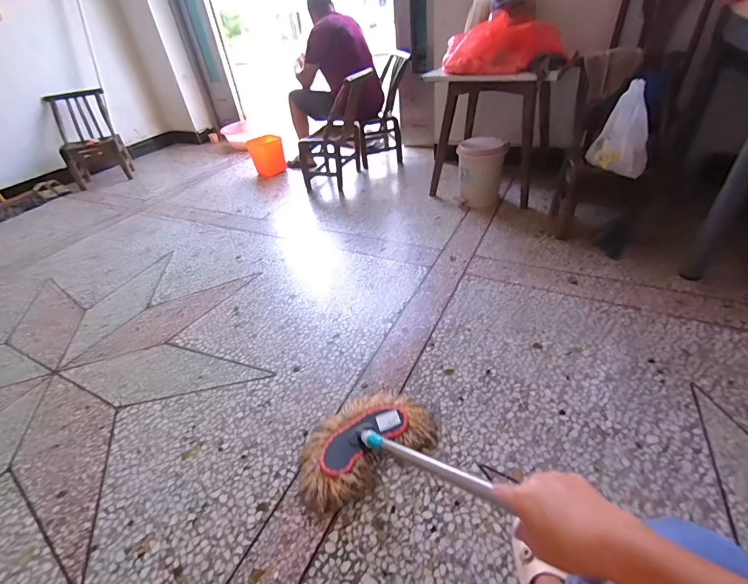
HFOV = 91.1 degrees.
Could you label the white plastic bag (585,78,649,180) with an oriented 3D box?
[{"bbox_3d":[0.947,-0.620,1.383,0.151,0.297,0.213,2,40,11],"label":"white plastic bag"}]

